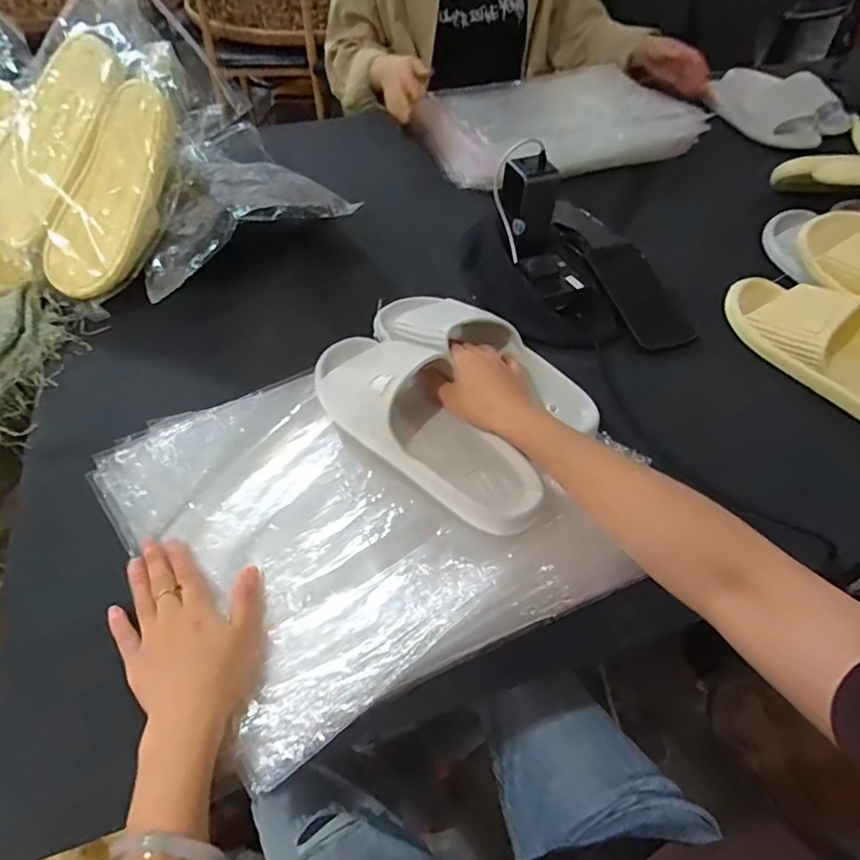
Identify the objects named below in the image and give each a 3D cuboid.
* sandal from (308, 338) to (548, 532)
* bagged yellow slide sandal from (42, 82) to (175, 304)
[{"bbox_3d":[-0.008,-0.013,0.494,0.106,0.066,0.265,-38,68,-25],"label":"sandal"},{"bbox_3d":[-0.366,-0.269,0.616,0.103,0.055,0.254,36,102,2],"label":"bagged yellow slide sandal"}]

